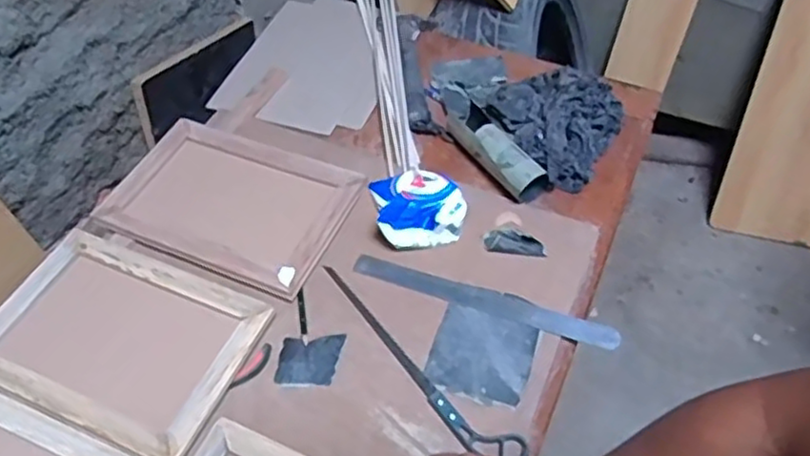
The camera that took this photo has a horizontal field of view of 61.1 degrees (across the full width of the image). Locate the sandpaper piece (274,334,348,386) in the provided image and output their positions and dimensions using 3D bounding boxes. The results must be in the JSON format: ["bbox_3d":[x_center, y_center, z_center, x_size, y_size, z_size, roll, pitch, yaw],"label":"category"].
[{"bbox_3d":[-0.107,0.150,0.776,0.073,0.010,0.060,0,57,-1],"label":"sandpaper piece"}]

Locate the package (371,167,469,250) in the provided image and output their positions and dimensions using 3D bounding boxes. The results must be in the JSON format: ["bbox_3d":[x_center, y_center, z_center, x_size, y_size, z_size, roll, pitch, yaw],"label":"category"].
[{"bbox_3d":[0.018,-0.033,0.885,0.116,0.047,0.120,-8,53,-8],"label":"package"}]

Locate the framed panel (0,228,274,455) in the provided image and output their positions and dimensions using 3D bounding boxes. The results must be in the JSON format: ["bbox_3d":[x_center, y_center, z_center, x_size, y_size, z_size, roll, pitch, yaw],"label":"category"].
[{"bbox_3d":[-0.326,0.118,0.779,0.296,0.016,0.204,20,55,14],"label":"framed panel"}]

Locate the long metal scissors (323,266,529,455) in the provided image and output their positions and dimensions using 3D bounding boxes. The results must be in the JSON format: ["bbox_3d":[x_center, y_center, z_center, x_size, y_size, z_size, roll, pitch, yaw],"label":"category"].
[{"bbox_3d":[0.004,0.151,0.768,0.046,0.007,0.316,-38,62,-26],"label":"long metal scissors"}]

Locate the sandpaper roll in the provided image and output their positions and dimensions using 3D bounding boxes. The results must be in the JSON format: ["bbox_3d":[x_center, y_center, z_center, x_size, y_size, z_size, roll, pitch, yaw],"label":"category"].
[{"bbox_3d":[0.122,-0.115,0.946,0.057,0.052,0.174,-26,58,-21],"label":"sandpaper roll"}]

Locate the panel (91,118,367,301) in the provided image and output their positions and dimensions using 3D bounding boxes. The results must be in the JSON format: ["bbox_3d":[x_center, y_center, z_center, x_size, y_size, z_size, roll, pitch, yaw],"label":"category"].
[{"bbox_3d":[-0.230,-0.047,0.909,0.313,0.016,0.225,19,55,14],"label":"panel"}]

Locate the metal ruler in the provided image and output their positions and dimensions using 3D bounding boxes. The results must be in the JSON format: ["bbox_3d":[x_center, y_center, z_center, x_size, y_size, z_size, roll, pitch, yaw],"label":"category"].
[{"bbox_3d":[0.094,0.084,0.820,0.318,0.007,0.030,17,54,12],"label":"metal ruler"}]

